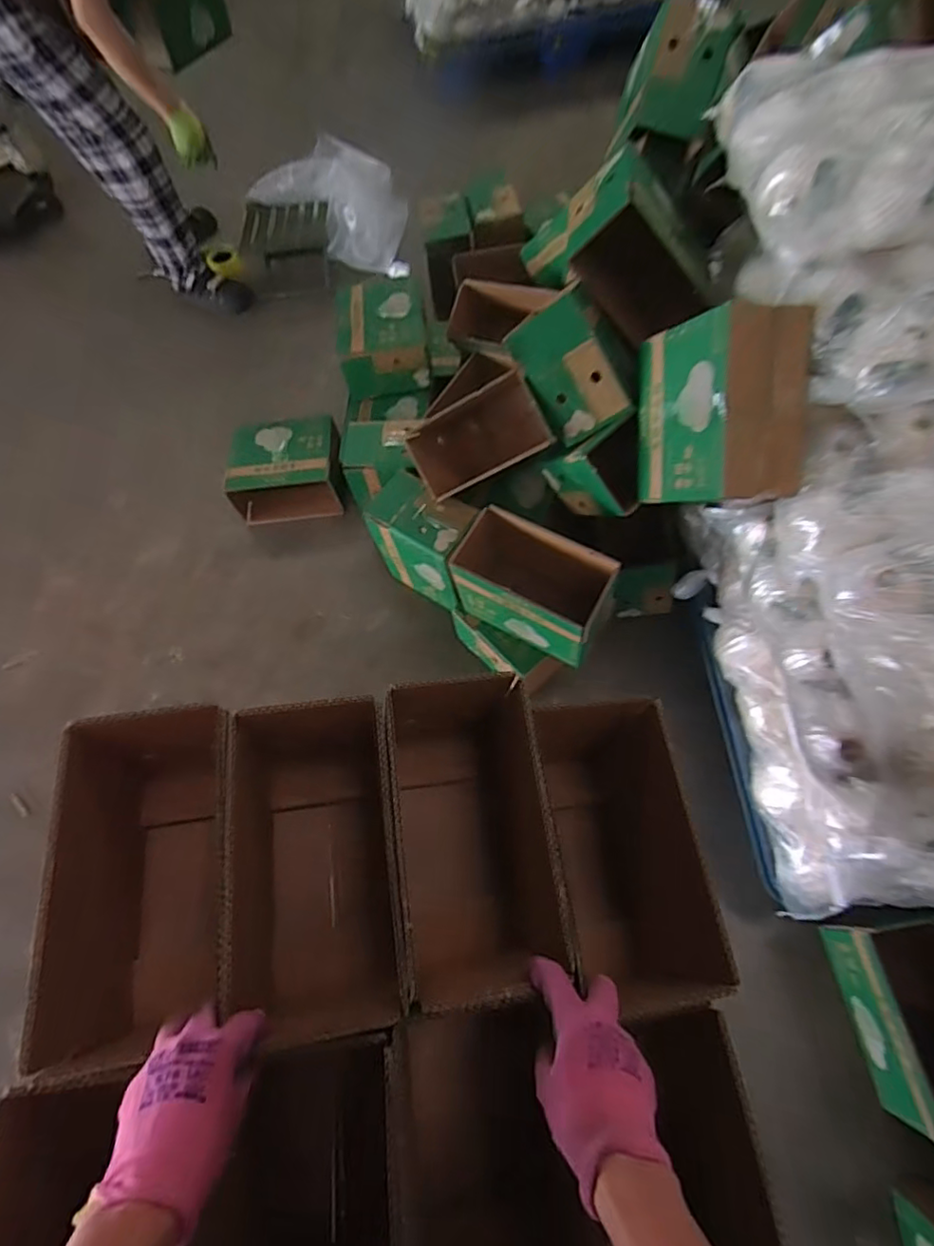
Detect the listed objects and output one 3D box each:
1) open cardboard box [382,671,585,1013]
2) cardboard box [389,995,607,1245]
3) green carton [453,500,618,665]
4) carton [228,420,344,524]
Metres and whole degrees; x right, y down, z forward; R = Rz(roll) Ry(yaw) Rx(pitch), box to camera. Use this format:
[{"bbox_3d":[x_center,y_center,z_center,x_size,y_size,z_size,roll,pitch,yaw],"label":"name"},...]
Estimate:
[{"bbox_3d":[0.003,0.226,0.657,0.164,0.246,0.296,-9,66,-1],"label":"open cardboard box"},{"bbox_3d":[0.027,0.491,0.549,0.141,0.276,0.280,-5,66,0],"label":"cardboard box"},{"bbox_3d":[0.122,-0.066,1.137,0.282,0.199,0.135,27,69,18],"label":"green carton"},{"bbox_3d":[-0.460,-0.392,1.582,0.287,0.170,0.213,-1,63,5],"label":"carton"}]

